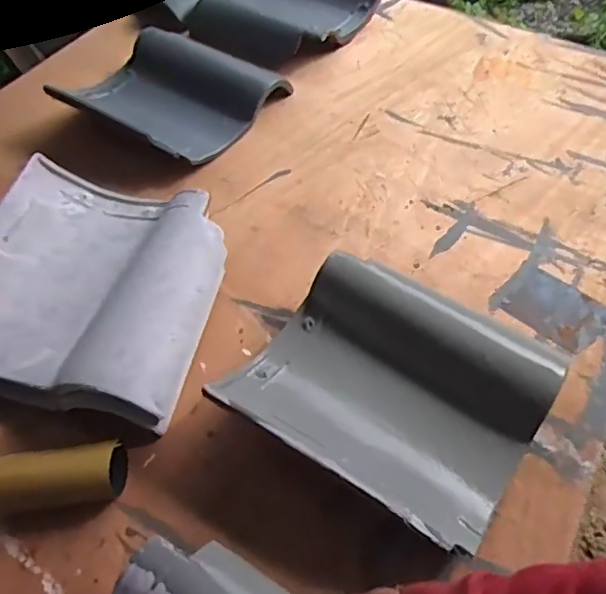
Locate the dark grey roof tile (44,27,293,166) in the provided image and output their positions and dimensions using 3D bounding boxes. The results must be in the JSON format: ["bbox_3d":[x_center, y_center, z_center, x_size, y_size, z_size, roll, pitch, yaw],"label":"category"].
[{"bbox_3d":[-0.240,-0.380,1.060,0.322,0.078,0.302,25,58,20],"label":"dark grey roof tile"}]

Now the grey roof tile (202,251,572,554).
[{"bbox_3d":[0.111,0.099,0.675,0.319,0.087,0.295,26,59,21],"label":"grey roof tile"}]

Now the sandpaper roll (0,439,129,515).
[{"bbox_3d":[-0.272,0.198,0.626,0.145,0.056,0.071,-12,52,-6],"label":"sandpaper roll"}]

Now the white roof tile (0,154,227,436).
[{"bbox_3d":[-0.280,-0.013,0.765,0.311,0.100,0.327,9,54,10],"label":"white roof tile"}]

